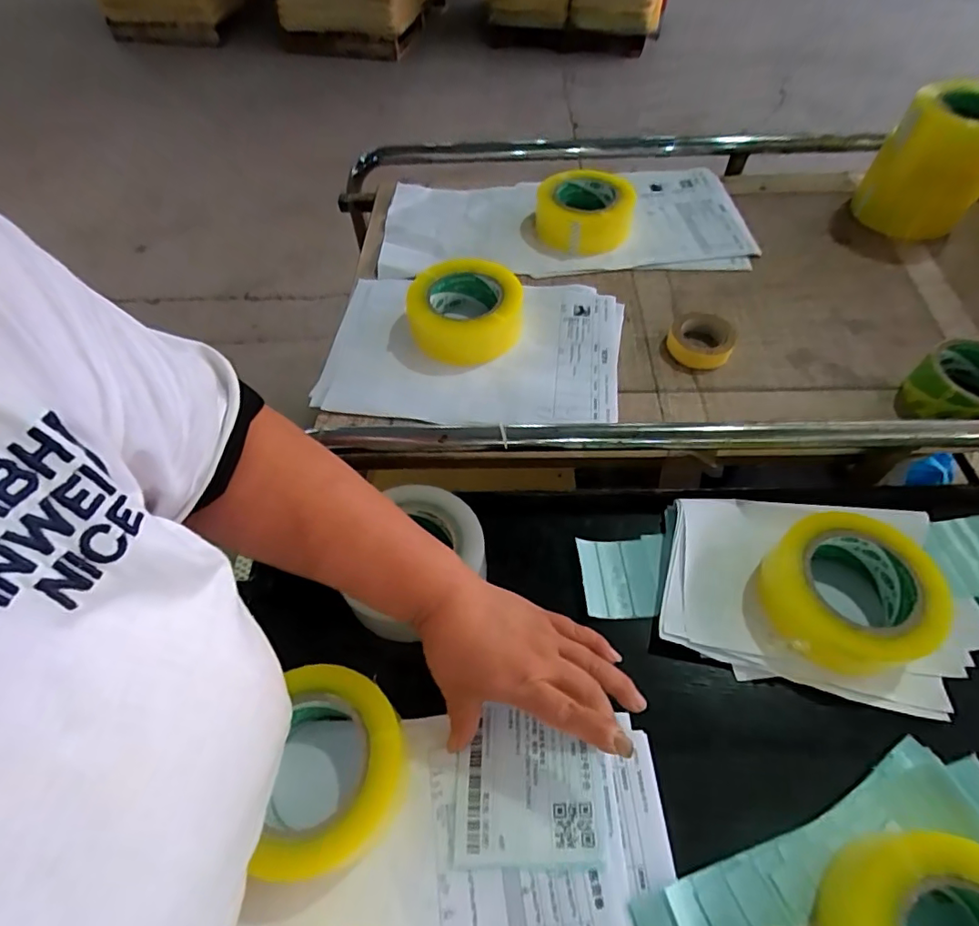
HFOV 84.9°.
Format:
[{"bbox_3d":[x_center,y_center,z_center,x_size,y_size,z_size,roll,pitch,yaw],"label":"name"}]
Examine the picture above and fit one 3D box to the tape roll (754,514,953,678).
[{"bbox_3d":[0.290,0.103,0.439,0.122,0.051,0.120,-1,55,2],"label":"tape roll"}]

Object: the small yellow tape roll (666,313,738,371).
[{"bbox_3d":[0.232,-0.135,0.586,0.066,0.025,0.059,11,56,10],"label":"small yellow tape roll"}]

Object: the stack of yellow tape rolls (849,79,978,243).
[{"bbox_3d":[0.566,-0.380,0.677,0.125,0.156,0.125,32,62,22],"label":"stack of yellow tape rolls"}]

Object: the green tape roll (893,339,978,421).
[{"bbox_3d":[0.467,-0.070,0.527,0.107,0.047,0.091,-28,59,-15],"label":"green tape roll"}]

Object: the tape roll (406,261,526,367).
[{"bbox_3d":[-0.028,-0.173,0.606,0.124,0.052,0.113,-1,55,2],"label":"tape roll"}]

